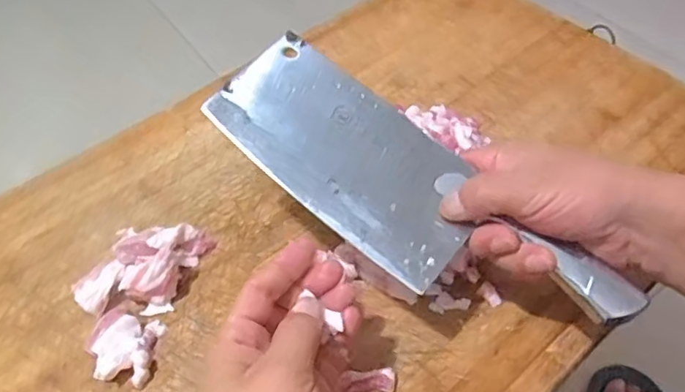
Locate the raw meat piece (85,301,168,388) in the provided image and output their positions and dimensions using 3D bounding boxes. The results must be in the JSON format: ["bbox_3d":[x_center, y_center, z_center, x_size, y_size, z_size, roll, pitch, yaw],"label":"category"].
[{"bbox_3d":[-0.144,0.096,0.381,0.044,0.014,0.055,5,53,6],"label":"raw meat piece"}]

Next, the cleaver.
[{"bbox_3d":[0.043,-0.001,0.357,0.276,0.017,0.094,34,60,11],"label":"cleaver"}]

